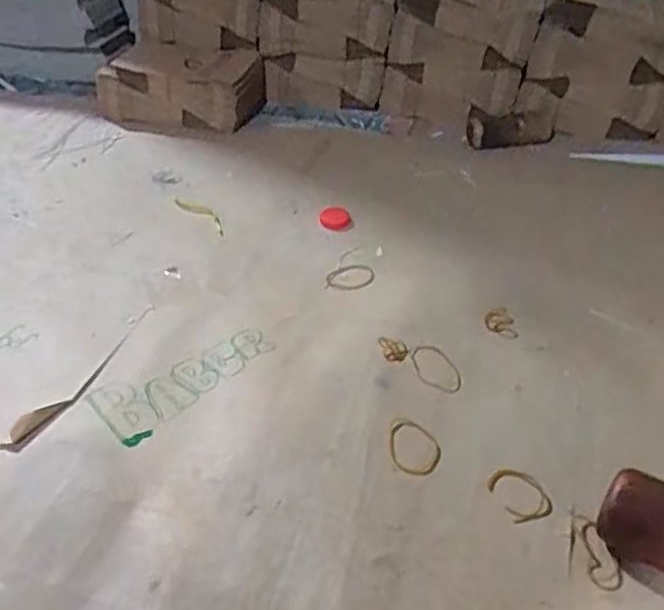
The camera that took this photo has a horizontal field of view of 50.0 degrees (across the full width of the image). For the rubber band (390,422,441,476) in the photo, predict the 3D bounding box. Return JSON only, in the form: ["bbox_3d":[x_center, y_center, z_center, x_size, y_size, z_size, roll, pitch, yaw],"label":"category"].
[{"bbox_3d":[0.059,0.102,0.507,0.036,0.004,0.047,0,40,-10],"label":"rubber band"}]

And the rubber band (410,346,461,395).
[{"bbox_3d":[0.083,0.051,0.570,0.034,0.004,0.054,-10,44,-17],"label":"rubber band"}]

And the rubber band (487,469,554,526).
[{"bbox_3d":[0.127,0.126,0.478,0.032,0.004,0.041,-15,40,-16],"label":"rubber band"}]

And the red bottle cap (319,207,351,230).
[{"bbox_3d":[0.003,-0.090,0.747,0.032,0.008,0.032,-1,39,1],"label":"red bottle cap"}]

